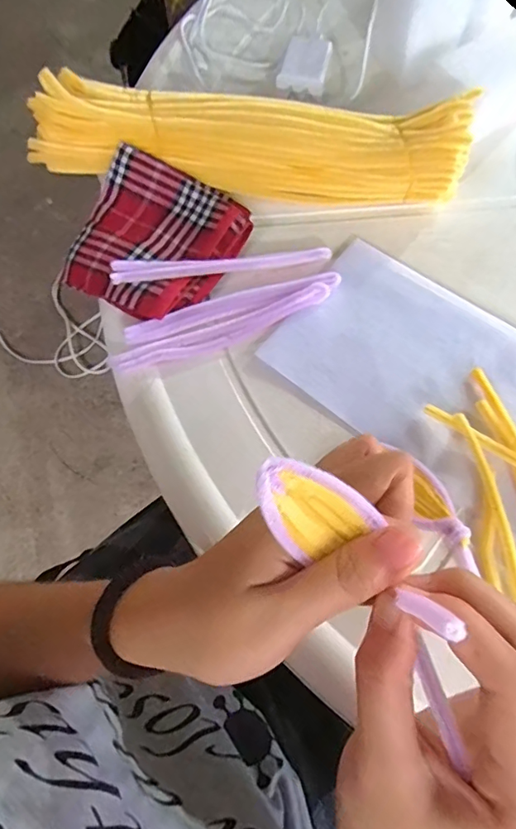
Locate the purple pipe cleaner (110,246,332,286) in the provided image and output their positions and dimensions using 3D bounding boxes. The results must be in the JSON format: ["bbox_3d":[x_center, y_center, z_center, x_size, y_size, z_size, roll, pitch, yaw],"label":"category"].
[{"bbox_3d":[-0.022,-0.101,0.334,0.145,0.024,0.012,-12,69,-3],"label":"purple pipe cleaner"}]

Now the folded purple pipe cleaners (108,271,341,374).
[{"bbox_3d":[-0.020,-0.063,0.330,0.153,0.012,0.033,-24,70,-8],"label":"folded purple pipe cleaners"}]

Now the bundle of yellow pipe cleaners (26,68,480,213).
[{"bbox_3d":[-0.007,-0.189,0.355,0.299,0.055,0.060,3,69,2],"label":"bundle of yellow pipe cleaners"}]

